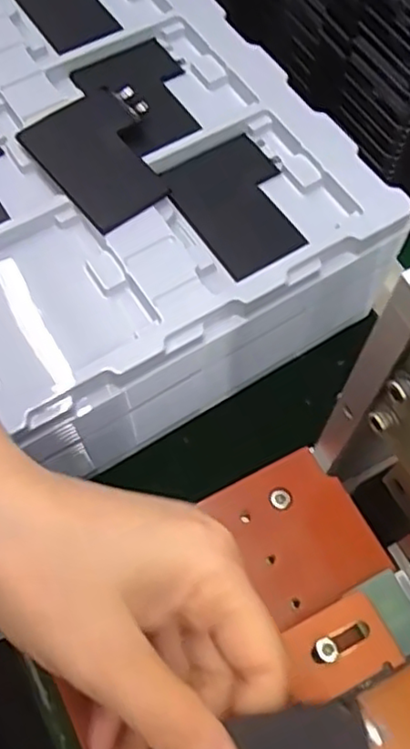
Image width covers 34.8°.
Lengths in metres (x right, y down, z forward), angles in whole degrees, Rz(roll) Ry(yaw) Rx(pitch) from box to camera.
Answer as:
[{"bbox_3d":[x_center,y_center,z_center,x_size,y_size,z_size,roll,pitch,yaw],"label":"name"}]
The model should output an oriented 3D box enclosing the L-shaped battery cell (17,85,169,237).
[{"bbox_3d":[-0.057,-0.123,0.372,0.060,0.009,0.090,-36,70,-16],"label":"L-shaped battery cell"}]

